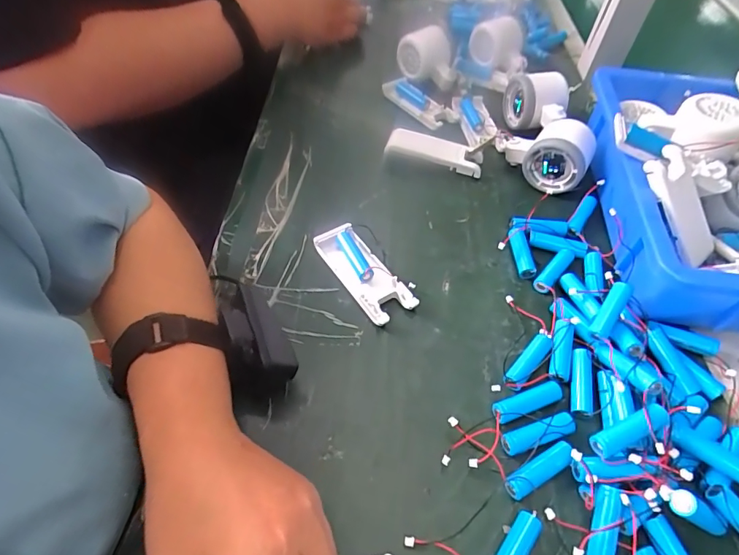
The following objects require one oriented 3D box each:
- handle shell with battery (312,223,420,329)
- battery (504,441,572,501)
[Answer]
[{"bbox_3d":[-0.005,-0.004,0.378,0.038,0.014,0.101,-27,58,-21],"label":"handle shell with battery"},{"bbox_3d":[0.109,0.124,0.286,0.049,0.014,0.014,-26,57,-21],"label":"battery"}]

